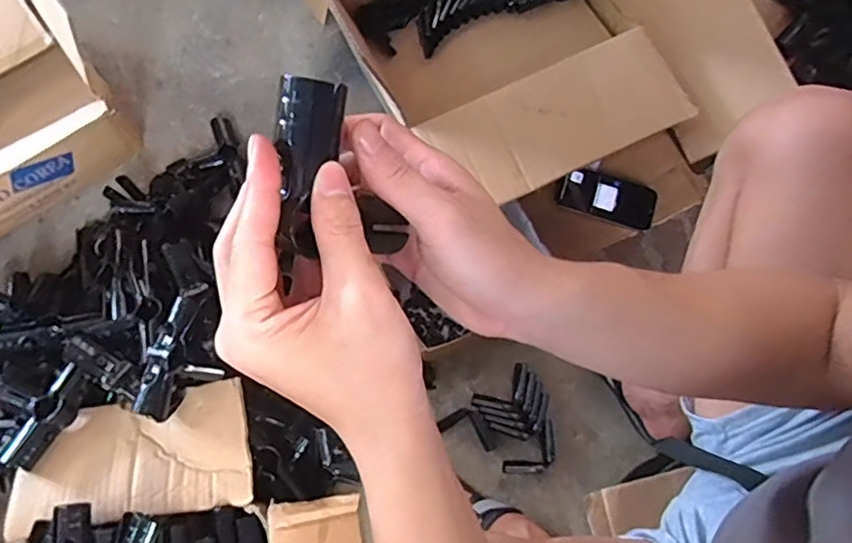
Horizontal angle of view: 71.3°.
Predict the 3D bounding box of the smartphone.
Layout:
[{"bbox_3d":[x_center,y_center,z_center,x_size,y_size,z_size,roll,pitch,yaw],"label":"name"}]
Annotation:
[{"bbox_3d":[0.264,-0.112,0.866,0.142,0.015,0.068,18,74,5],"label":"smartphone"}]

